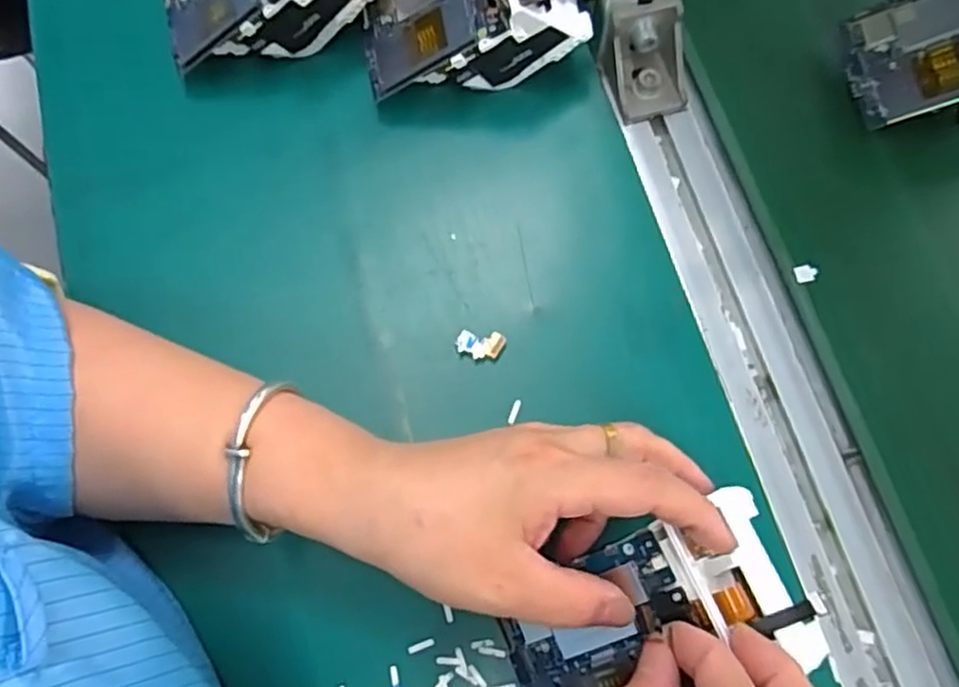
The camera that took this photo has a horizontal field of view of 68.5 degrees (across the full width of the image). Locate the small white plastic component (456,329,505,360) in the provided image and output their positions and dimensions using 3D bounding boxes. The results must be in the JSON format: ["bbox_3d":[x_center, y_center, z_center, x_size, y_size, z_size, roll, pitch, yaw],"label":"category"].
[{"bbox_3d":[0.001,0.001,0.341,0.022,0.005,0.012,4,73,2],"label":"small white plastic component"}]

